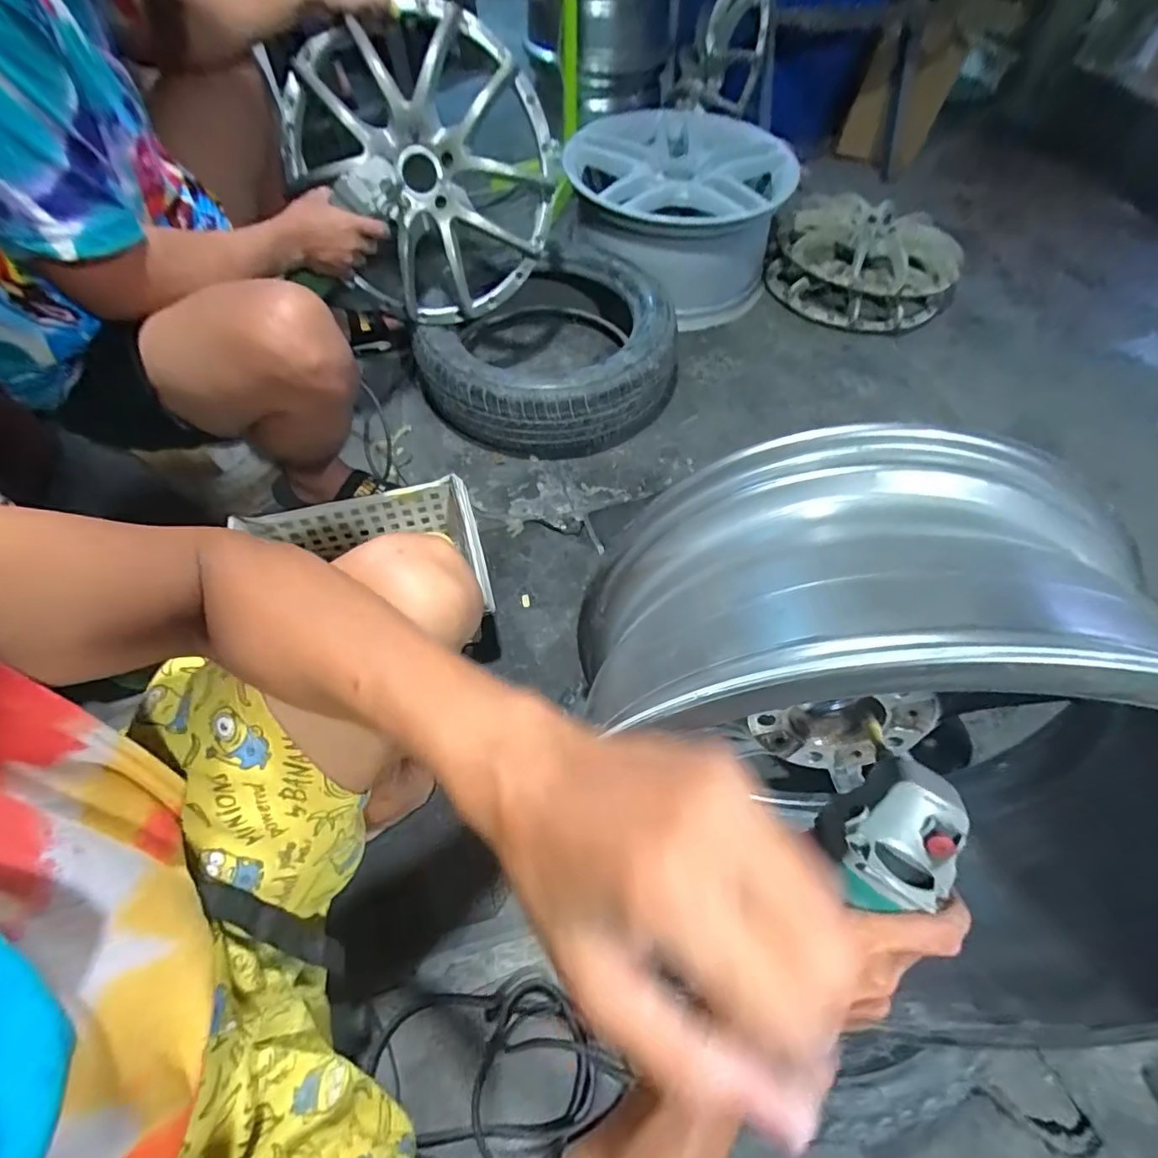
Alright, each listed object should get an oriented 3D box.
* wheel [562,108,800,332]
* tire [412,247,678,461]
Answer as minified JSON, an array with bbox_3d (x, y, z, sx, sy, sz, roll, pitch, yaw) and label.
[{"bbox_3d":[0.216,-0.866,1.276,0.450,0.274,0.452,0,57,0],"label":"wheel"},{"bbox_3d":[-0.072,-0.498,1.110,0.503,0.171,0.530,0,57,0],"label":"tire"}]

